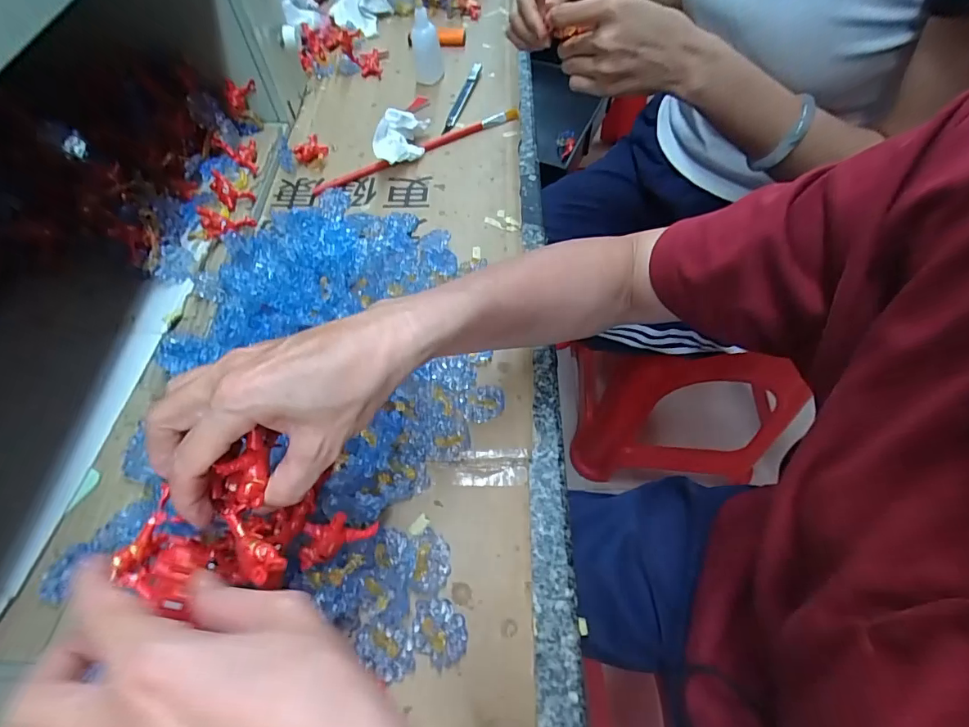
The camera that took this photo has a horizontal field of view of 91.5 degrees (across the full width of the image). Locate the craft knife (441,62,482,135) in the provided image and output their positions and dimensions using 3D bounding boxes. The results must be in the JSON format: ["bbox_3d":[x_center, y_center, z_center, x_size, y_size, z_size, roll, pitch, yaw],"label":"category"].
[{"bbox_3d":[-0.029,-0.335,0.593,0.018,0.011,0.141,13,60,8],"label":"craft knife"}]

